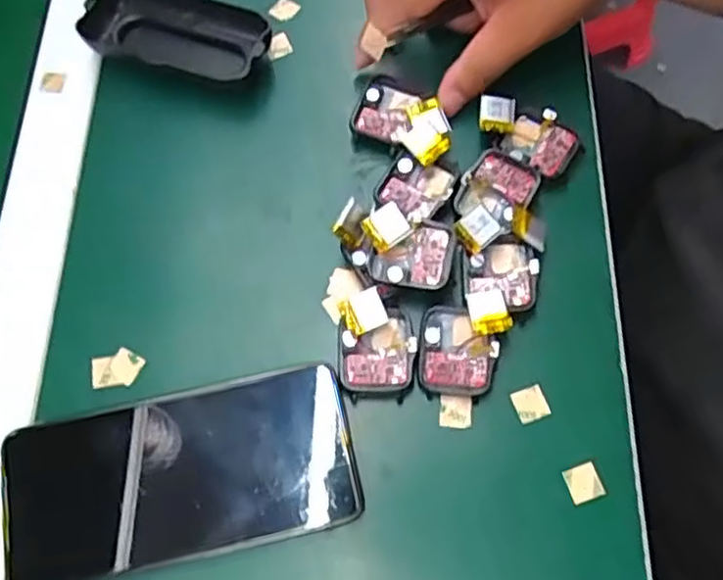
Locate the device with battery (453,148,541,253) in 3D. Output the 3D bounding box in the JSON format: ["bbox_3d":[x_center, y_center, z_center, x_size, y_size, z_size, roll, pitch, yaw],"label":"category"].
[{"bbox_3d":[0.068,-0.051,0.368,0.036,0.018,0.058,36,73,14],"label":"device with battery"}]

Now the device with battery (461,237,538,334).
[{"bbox_3d":[0.071,-0.004,0.353,0.037,0.012,0.056,4,68,3],"label":"device with battery"}]

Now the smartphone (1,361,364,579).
[{"bbox_3d":[-0.086,0.088,0.331,0.162,0.012,0.077,-12,68,-4],"label":"smartphone"}]

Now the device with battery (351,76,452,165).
[{"bbox_3d":[0.025,-0.100,0.394,0.061,0.014,0.045,27,71,11],"label":"device with battery"}]

